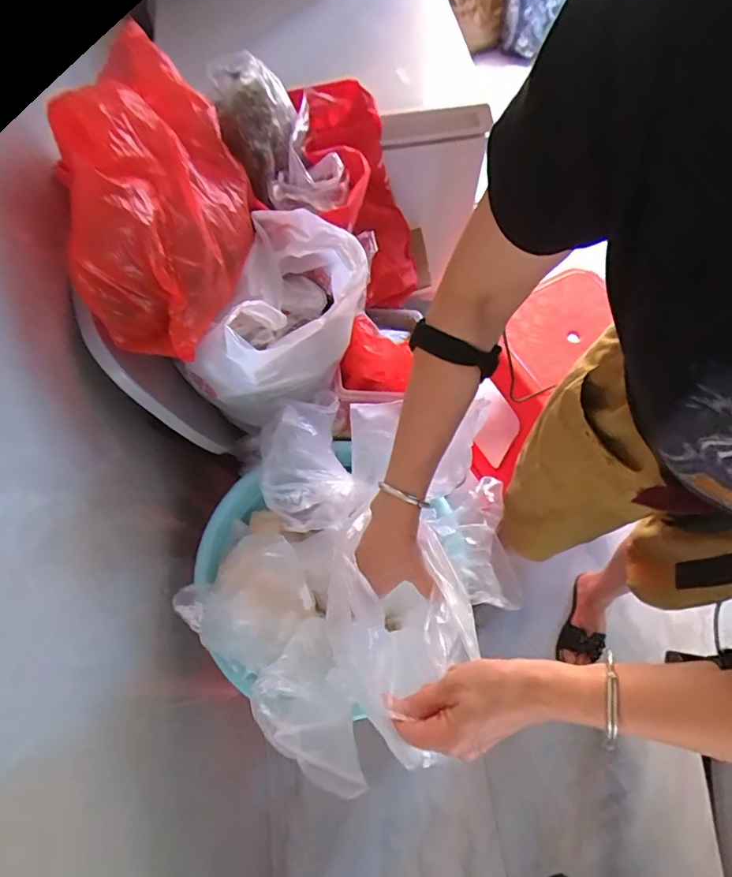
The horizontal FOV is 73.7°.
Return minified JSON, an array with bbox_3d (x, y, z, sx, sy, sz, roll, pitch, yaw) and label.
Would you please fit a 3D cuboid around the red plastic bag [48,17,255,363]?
[{"bbox_3d":[-0.224,-0.259,0.530,0.148,0.169,0.287,7,67,5],"label":"red plastic bag"}]

